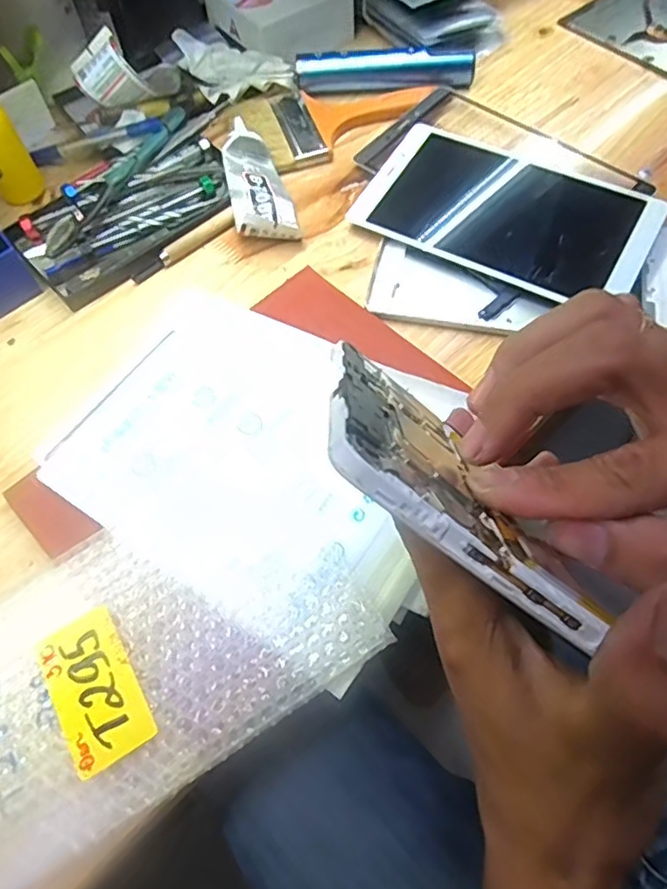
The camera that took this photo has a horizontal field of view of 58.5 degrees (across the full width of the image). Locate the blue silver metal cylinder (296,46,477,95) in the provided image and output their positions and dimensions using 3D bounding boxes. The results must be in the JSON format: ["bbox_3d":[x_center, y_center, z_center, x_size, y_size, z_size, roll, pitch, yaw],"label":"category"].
[{"bbox_3d":[0.046,-0.329,0.518,0.150,0.026,0.031,-9,63,0],"label":"blue silver metal cylinder"}]

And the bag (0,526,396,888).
[{"bbox_3d":[-0.095,0.100,0.298,0.212,0.006,0.130,-31,66,-10],"label":"bag"}]

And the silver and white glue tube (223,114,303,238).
[{"bbox_3d":[-0.058,-0.205,0.461,0.046,0.021,0.110,-13,63,-2],"label":"silver and white glue tube"}]

